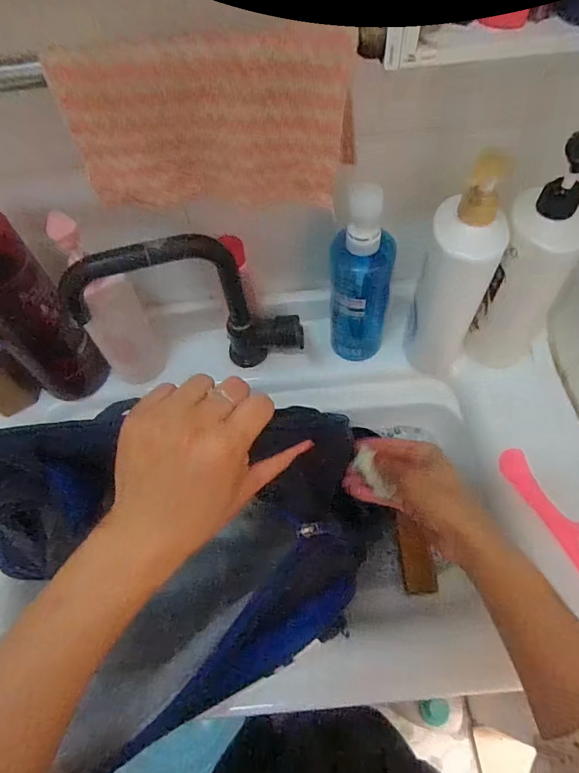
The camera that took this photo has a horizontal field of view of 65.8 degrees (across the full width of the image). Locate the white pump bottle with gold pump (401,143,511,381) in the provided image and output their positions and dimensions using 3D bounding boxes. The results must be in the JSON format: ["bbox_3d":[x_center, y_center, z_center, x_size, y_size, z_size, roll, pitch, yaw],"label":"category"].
[{"bbox_3d":[0.185,-0.121,0.500,0.078,0.260,0.072,25,64,18],"label":"white pump bottle with gold pump"}]

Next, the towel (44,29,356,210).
[{"bbox_3d":[-0.053,-0.189,0.337,0.198,0.115,0.023,-3,59,2],"label":"towel"}]

